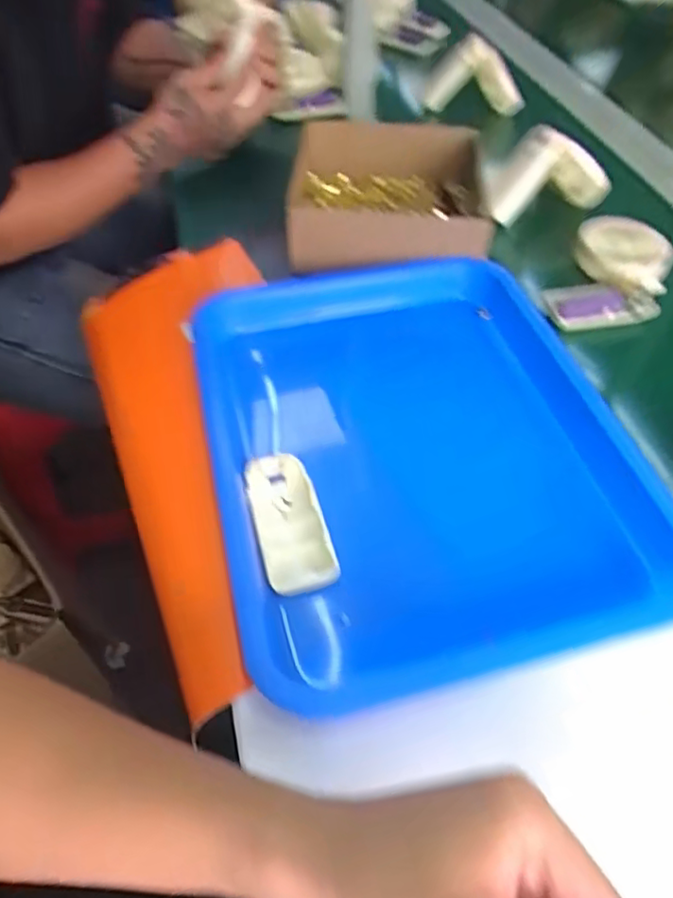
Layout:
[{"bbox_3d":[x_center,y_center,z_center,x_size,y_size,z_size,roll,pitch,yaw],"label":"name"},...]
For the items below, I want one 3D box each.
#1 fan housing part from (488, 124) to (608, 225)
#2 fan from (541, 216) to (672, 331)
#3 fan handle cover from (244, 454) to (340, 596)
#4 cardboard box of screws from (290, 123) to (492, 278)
[{"bbox_3d":[0.247,-0.316,0.706,0.147,0.095,0.033,-9,45,-3],"label":"fan housing part"},{"bbox_3d":[0.276,-0.173,0.619,0.097,0.057,0.136,22,51,25],"label":"fan"},{"bbox_3d":[-0.034,0.050,0.435,0.047,0.021,0.107,-14,45,-9],"label":"fan handle cover"},{"bbox_3d":[0.055,-0.273,0.667,0.203,0.078,0.212,0,45,5],"label":"cardboard box of screws"}]

